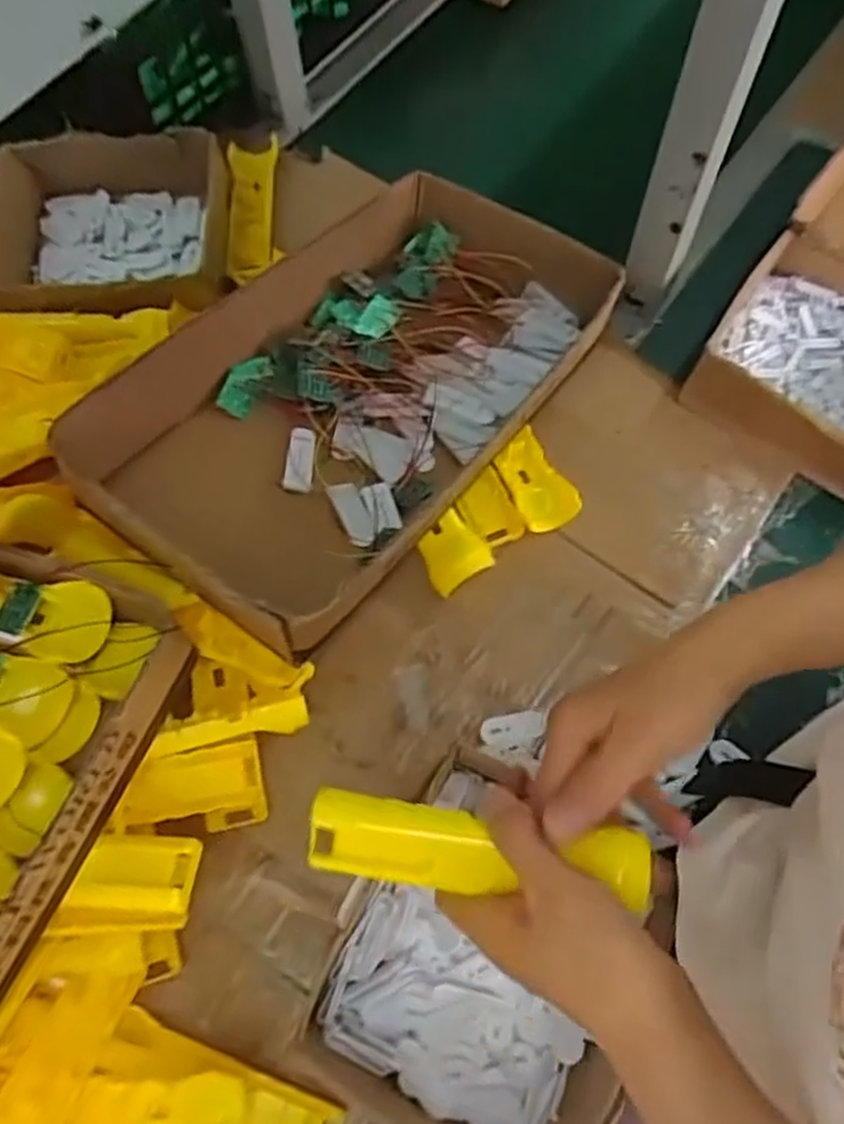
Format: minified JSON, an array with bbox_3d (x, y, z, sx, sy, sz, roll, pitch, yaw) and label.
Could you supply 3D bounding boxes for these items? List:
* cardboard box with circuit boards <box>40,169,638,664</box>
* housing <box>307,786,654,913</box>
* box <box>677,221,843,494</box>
[{"bbox_3d":[-0.041,-0.145,0.587,0.235,0.120,0.411,34,73,14],"label":"cardboard box with circuit boards"},{"bbox_3d":[0.026,0.139,0.370,0.163,0.021,0.037,4,69,9],"label":"housing"},{"bbox_3d":[0.358,-0.161,0.659,0.214,0.070,0.168,32,73,13],"label":"box"}]

